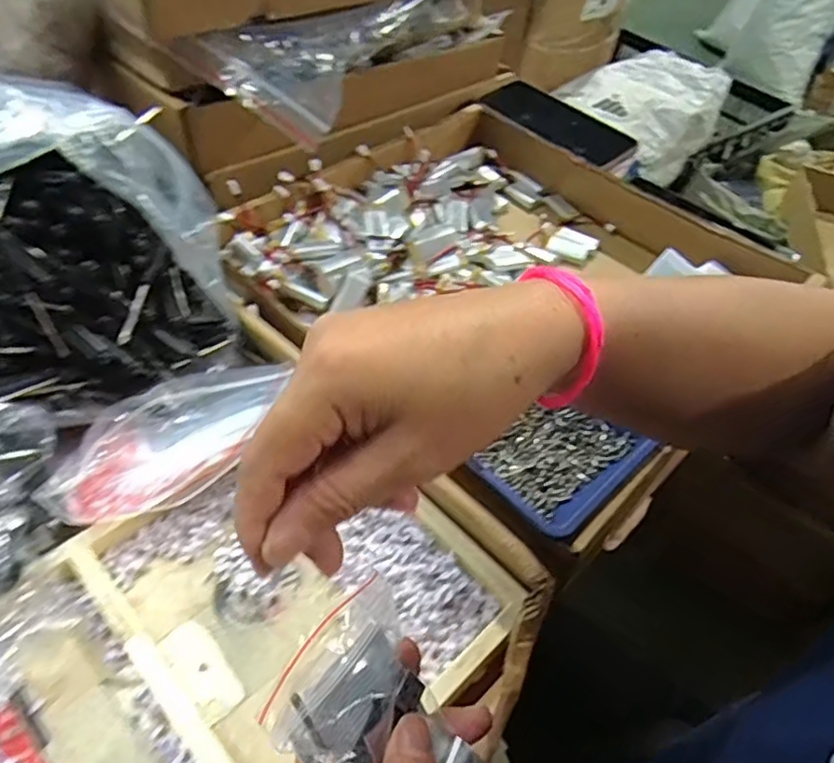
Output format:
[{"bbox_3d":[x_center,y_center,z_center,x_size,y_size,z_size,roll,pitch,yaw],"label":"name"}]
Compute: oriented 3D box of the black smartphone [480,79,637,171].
[{"bbox_3d":[0.143,-0.269,0.635,0.082,0.010,0.168,-37,62,-27],"label":"black smartphone"}]

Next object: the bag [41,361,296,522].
[{"bbox_3d":[-0.145,0.031,0.371,0.069,0.024,0.145,31,53,20],"label":"bag"}]

